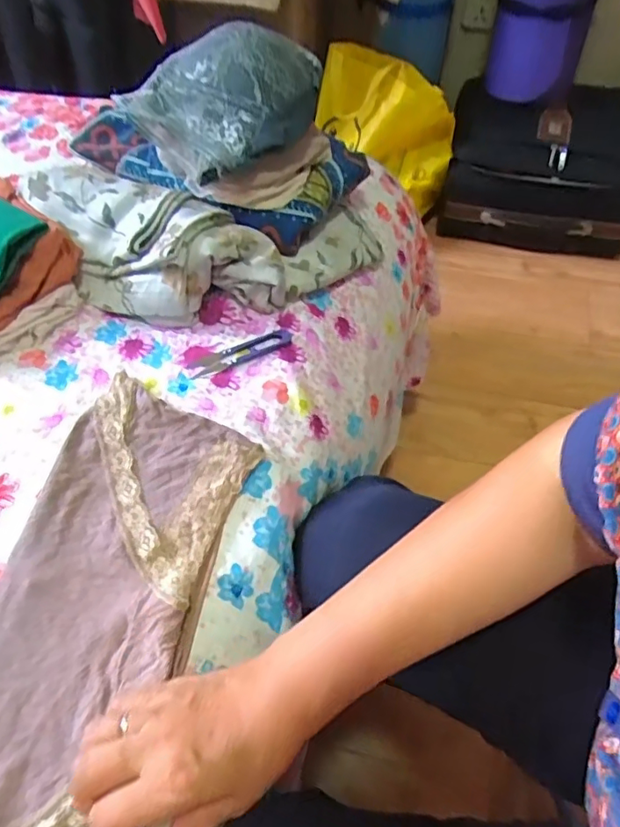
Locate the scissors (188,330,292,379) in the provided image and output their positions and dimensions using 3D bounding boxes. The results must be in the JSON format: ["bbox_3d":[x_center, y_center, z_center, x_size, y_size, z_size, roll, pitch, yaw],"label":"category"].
[{"bbox_3d":[-0.065,-0.058,0.534,0.100,0.004,0.024,-21,61,-13],"label":"scissors"}]

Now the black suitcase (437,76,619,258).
[{"bbox_3d":[0.541,-0.578,1.324,0.431,0.281,0.329,9,59,6],"label":"black suitcase"}]

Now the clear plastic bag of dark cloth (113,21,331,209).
[{"bbox_3d":[-0.078,-0.282,0.541,0.188,0.107,0.124,-3,58,-2],"label":"clear plastic bag of dark cloth"}]

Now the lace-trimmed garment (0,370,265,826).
[{"bbox_3d":[-0.157,0.153,0.384,0.157,0.033,0.384,10,57,2],"label":"lace-trimmed garment"}]

